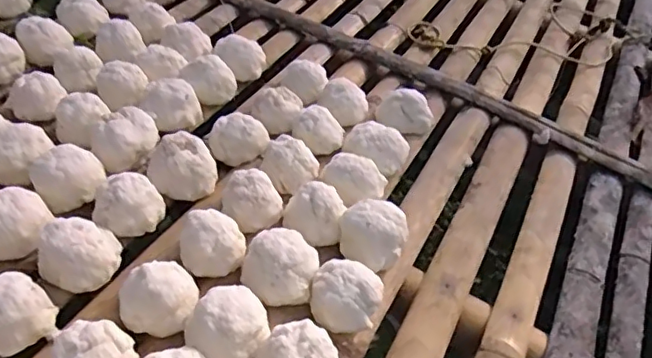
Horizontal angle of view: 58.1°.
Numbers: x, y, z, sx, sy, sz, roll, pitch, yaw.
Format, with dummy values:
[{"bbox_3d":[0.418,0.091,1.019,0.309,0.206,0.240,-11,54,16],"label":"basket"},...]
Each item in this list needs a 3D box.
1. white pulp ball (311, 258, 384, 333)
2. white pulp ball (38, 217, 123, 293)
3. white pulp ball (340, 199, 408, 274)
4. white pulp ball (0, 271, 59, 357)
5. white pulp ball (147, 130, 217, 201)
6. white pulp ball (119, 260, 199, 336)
[{"bbox_3d":[0.021,0.124,0.611,0.069,0.060,0.065,5,48,-5],"label":"white pulp ball"},{"bbox_3d":[-0.249,0.072,0.595,0.065,0.050,0.070,5,48,-5],"label":"white pulp ball"},{"bbox_3d":[0.053,0.067,0.671,0.071,0.079,0.071,5,48,-5],"label":"white pulp ball"},{"bbox_3d":[-0.292,0.124,0.544,0.069,0.056,0.063,-31,58,-35],"label":"white pulp ball"},{"bbox_3d":[-0.171,-0.016,0.702,0.079,0.060,0.065,-2,46,-14],"label":"white pulp ball"},{"bbox_3d":[-0.165,0.115,0.578,0.075,0.059,0.067,-7,47,-19],"label":"white pulp ball"}]

